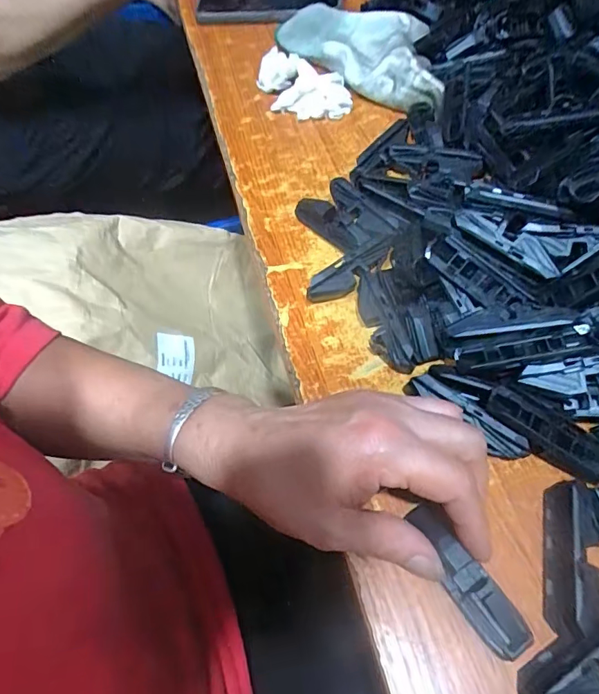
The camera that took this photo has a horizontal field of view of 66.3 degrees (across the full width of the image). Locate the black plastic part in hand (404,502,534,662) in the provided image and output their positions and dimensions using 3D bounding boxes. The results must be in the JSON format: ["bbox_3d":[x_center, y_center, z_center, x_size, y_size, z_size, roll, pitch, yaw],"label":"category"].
[{"bbox_3d":[0.082,0.113,0.226,0.021,0.017,0.073,-29,68,-12],"label":"black plastic part in hand"}]

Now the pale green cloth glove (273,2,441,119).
[{"bbox_3d":[0.069,-0.296,0.453,0.204,0.033,0.097,38,69,22],"label":"pale green cloth glove"}]

